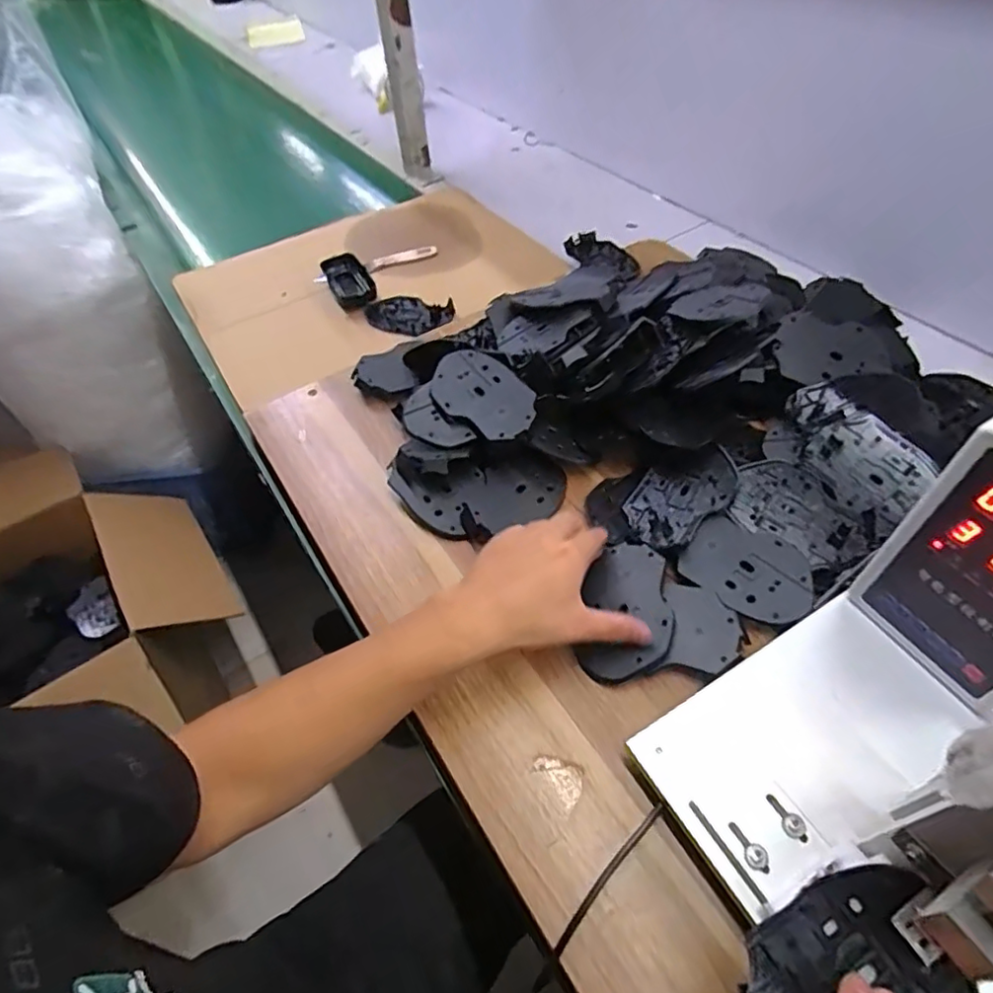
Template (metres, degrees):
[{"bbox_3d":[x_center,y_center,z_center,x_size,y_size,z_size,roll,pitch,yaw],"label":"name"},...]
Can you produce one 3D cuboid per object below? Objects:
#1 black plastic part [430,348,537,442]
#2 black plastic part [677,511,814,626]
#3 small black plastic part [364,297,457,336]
[{"bbox_3d":[-0.010,-0.097,0.554,0.104,0.008,0.073,33,69,17],"label":"black plastic part"},{"bbox_3d":[0.200,0.057,0.471,0.094,0.009,0.077,35,61,28],"label":"black plastic part"},{"bbox_3d":[-0.113,-0.237,0.778,0.111,0.018,0.065,-11,51,-4],"label":"small black plastic part"}]

